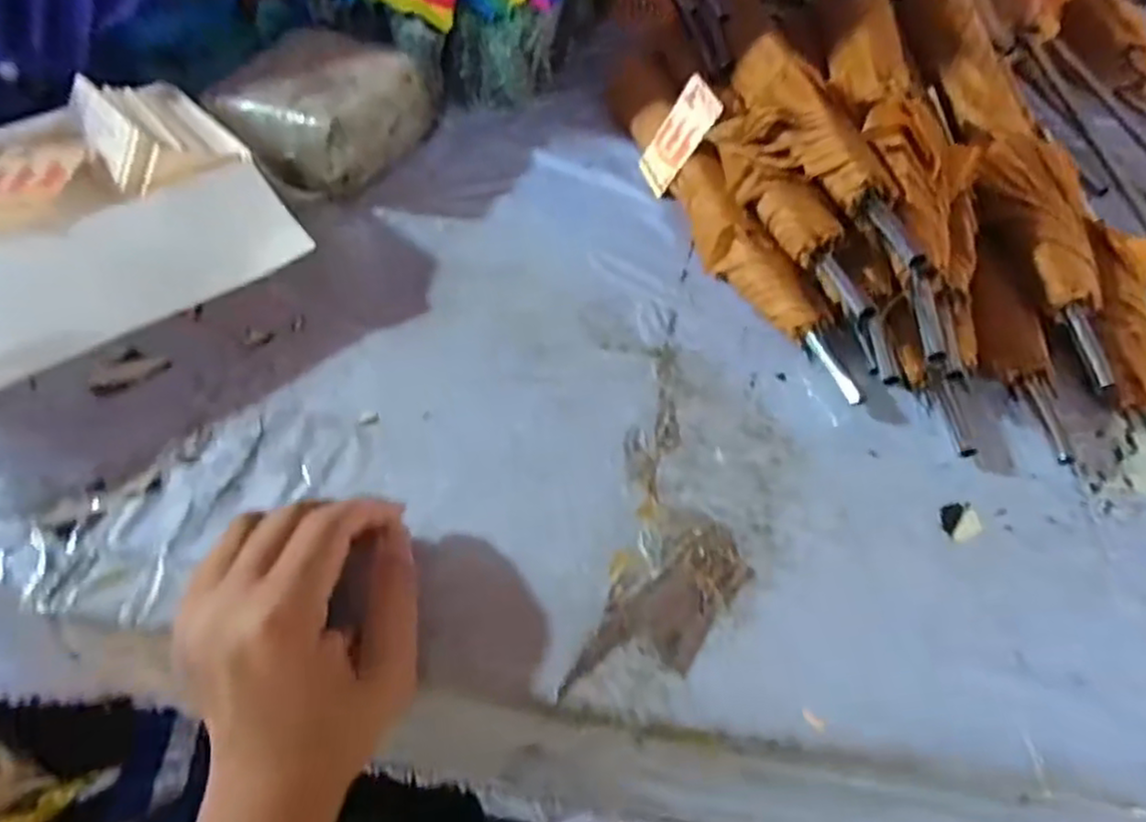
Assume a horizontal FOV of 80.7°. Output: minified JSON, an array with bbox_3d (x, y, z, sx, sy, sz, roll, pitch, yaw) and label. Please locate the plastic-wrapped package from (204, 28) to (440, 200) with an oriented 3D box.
[{"bbox_3d":[-0.176,-0.212,0.476,0.124,0.058,0.124,17,53,8],"label":"plastic-wrapped package"}]

